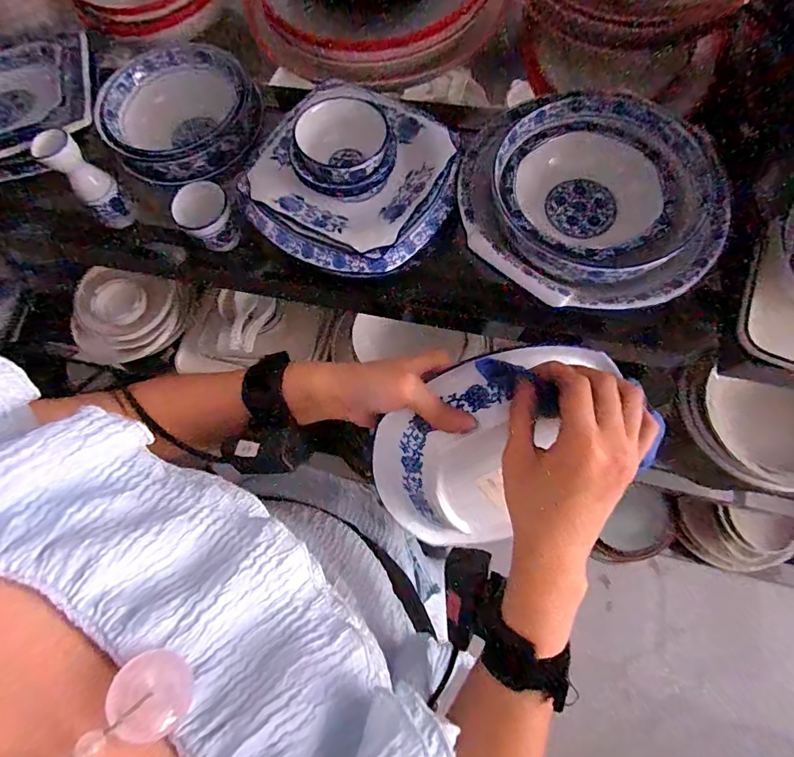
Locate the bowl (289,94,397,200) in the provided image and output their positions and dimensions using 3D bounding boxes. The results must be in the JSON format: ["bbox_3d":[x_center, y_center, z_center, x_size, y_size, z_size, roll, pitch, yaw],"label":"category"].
[{"bbox_3d":[-0.061,-0.246,0.470,0.104,0.051,0.107,0,77,2],"label":"bowl"}]

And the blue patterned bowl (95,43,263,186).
[{"bbox_3d":[-0.287,-0.342,0.579,0.174,0.073,0.185,0,77,2],"label":"blue patterned bowl"}]

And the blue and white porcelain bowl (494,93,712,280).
[{"bbox_3d":[0.228,-0.215,0.505,0.216,0.051,0.213,0,77,2],"label":"blue and white porcelain bowl"}]

